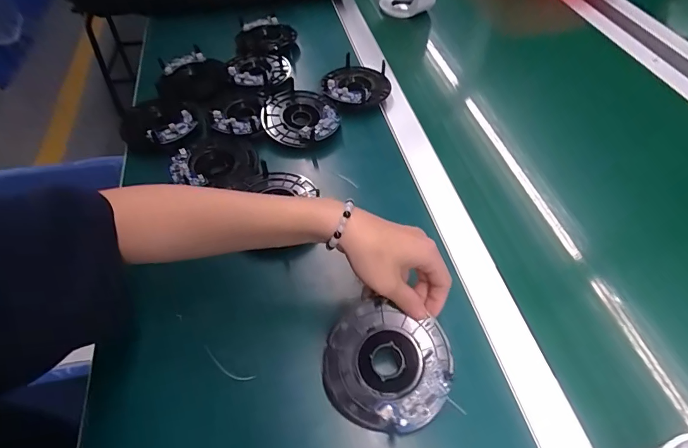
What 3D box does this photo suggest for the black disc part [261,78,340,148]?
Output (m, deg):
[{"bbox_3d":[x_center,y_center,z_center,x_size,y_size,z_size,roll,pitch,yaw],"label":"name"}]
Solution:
[{"bbox_3d":[-0.058,-0.145,0.531,0.099,0.020,0.098,-1,59,1],"label":"black disc part"}]

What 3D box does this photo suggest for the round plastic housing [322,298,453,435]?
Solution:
[{"bbox_3d":[0.035,0.117,0.323,0.099,0.014,0.095,-1,74,2],"label":"round plastic housing"}]

